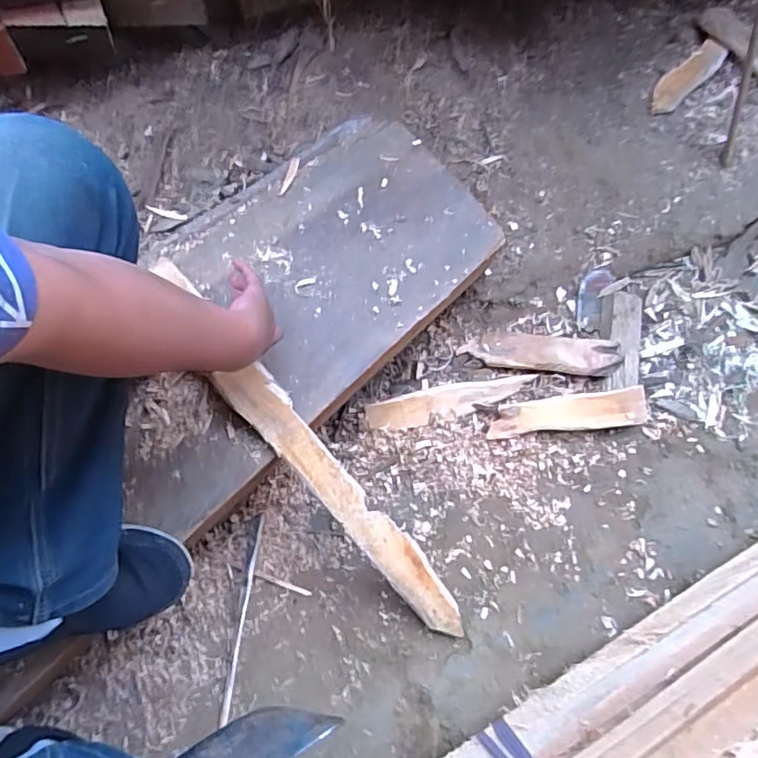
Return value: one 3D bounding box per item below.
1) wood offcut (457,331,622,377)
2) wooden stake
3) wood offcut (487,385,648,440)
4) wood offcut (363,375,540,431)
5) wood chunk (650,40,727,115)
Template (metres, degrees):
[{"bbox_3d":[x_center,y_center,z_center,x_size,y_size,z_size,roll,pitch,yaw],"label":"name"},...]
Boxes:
[{"bbox_3d":[0.265,-0.045,0.880,0.254,0.017,0.062,4,77,0],"label":"wood offcut"},{"bbox_3d":[-0.076,0.108,0.658,0.054,0.015,0.570,-40,102,-9],"label":"wooden stake"},{"bbox_3d":[0.302,0.055,0.863,0.248,0.030,0.060,-6,77,-3],"label":"wood offcut"},{"bbox_3d":[0.116,0.036,0.863,0.272,0.018,0.049,-12,78,-4],"label":"wood offcut"},{"bbox_3d":[0.565,-0.556,0.987,0.219,0.024,0.052,-43,81,-10],"label":"wood chunk"}]

